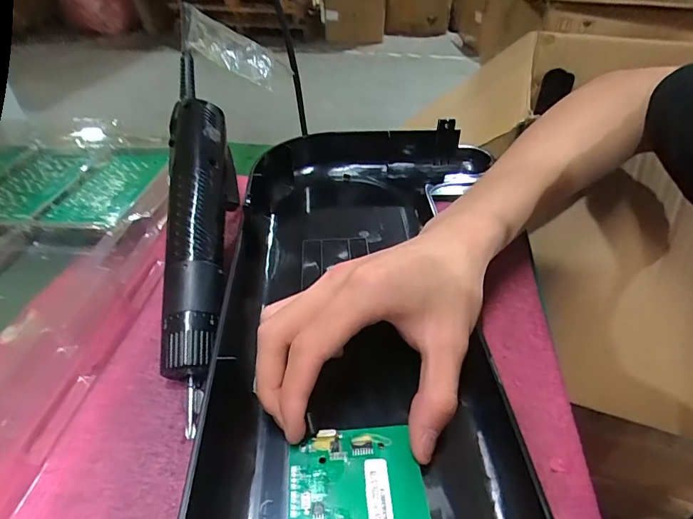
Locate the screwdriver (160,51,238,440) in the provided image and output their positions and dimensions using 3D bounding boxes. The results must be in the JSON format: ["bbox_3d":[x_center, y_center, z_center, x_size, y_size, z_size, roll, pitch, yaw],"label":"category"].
[{"bbox_3d":[-0.095,-0.029,0.286,0.037,0.031,0.252,-5,64,-5],"label":"screwdriver"}]

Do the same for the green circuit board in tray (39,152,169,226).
[{"bbox_3d":[-0.187,-0.060,0.347,0.059,0.005,0.101,8,40,-1],"label":"green circuit board in tray"}]

